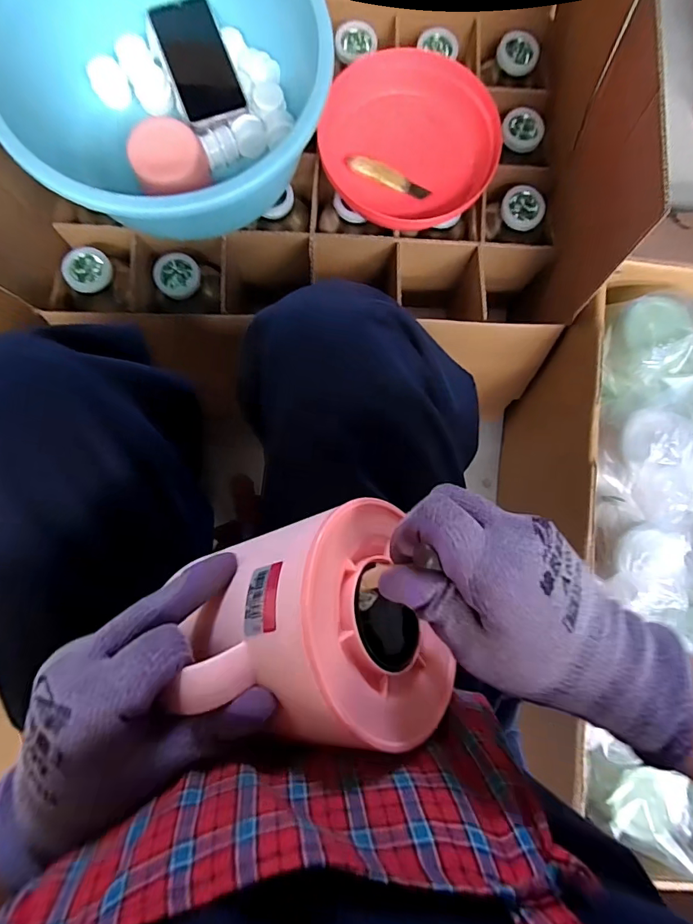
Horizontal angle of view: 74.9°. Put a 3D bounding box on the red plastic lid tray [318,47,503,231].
[{"bbox_3d":[0.080,-0.413,0.594,0.220,0.042,0.200,7,93,1],"label":"red plastic lid tray"}]

